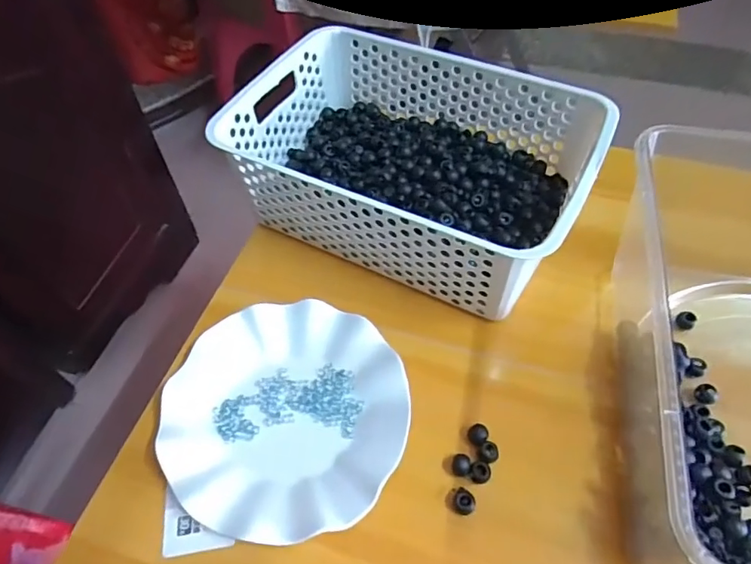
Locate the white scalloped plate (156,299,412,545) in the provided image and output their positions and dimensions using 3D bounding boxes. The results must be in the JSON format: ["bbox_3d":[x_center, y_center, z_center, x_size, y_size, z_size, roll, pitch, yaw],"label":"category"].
[{"bbox_3d":[-0.068,0.099,0.407,0.178,0.022,0.178,-1,54,1],"label":"white scalloped plate"}]

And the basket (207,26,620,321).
[{"bbox_3d":[0.034,-0.113,0.493,0.304,0.100,0.202,23,58,17],"label":"basket"}]

